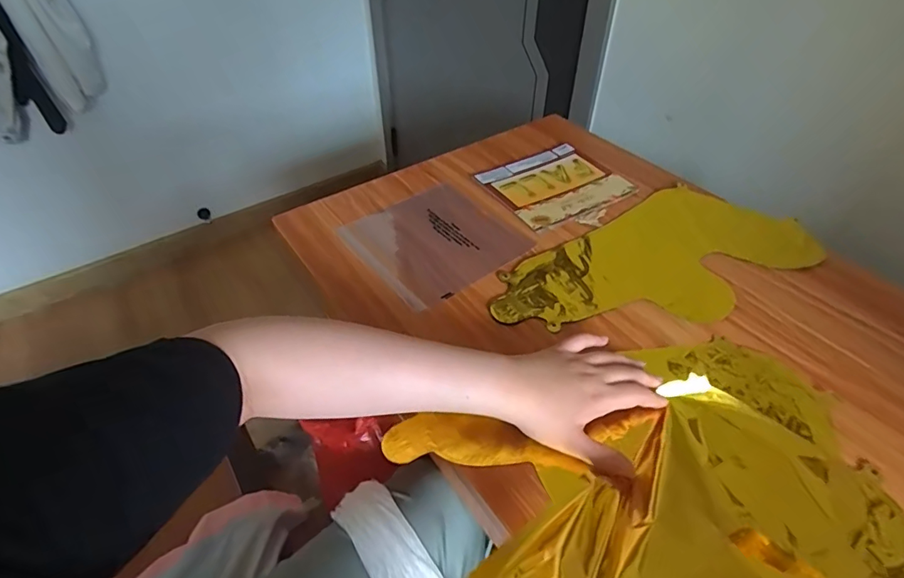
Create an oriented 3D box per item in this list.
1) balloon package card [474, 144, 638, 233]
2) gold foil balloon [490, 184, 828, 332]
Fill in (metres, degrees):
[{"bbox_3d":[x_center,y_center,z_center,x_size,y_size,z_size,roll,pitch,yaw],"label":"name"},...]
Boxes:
[{"bbox_3d":[0.154,-0.160,0.731,0.183,0.007,0.163,-23,49,-19],"label":"balloon package card"},{"bbox_3d":[0.252,-0.031,0.603,0.418,0.006,0.193,-23,49,-20],"label":"gold foil balloon"}]

